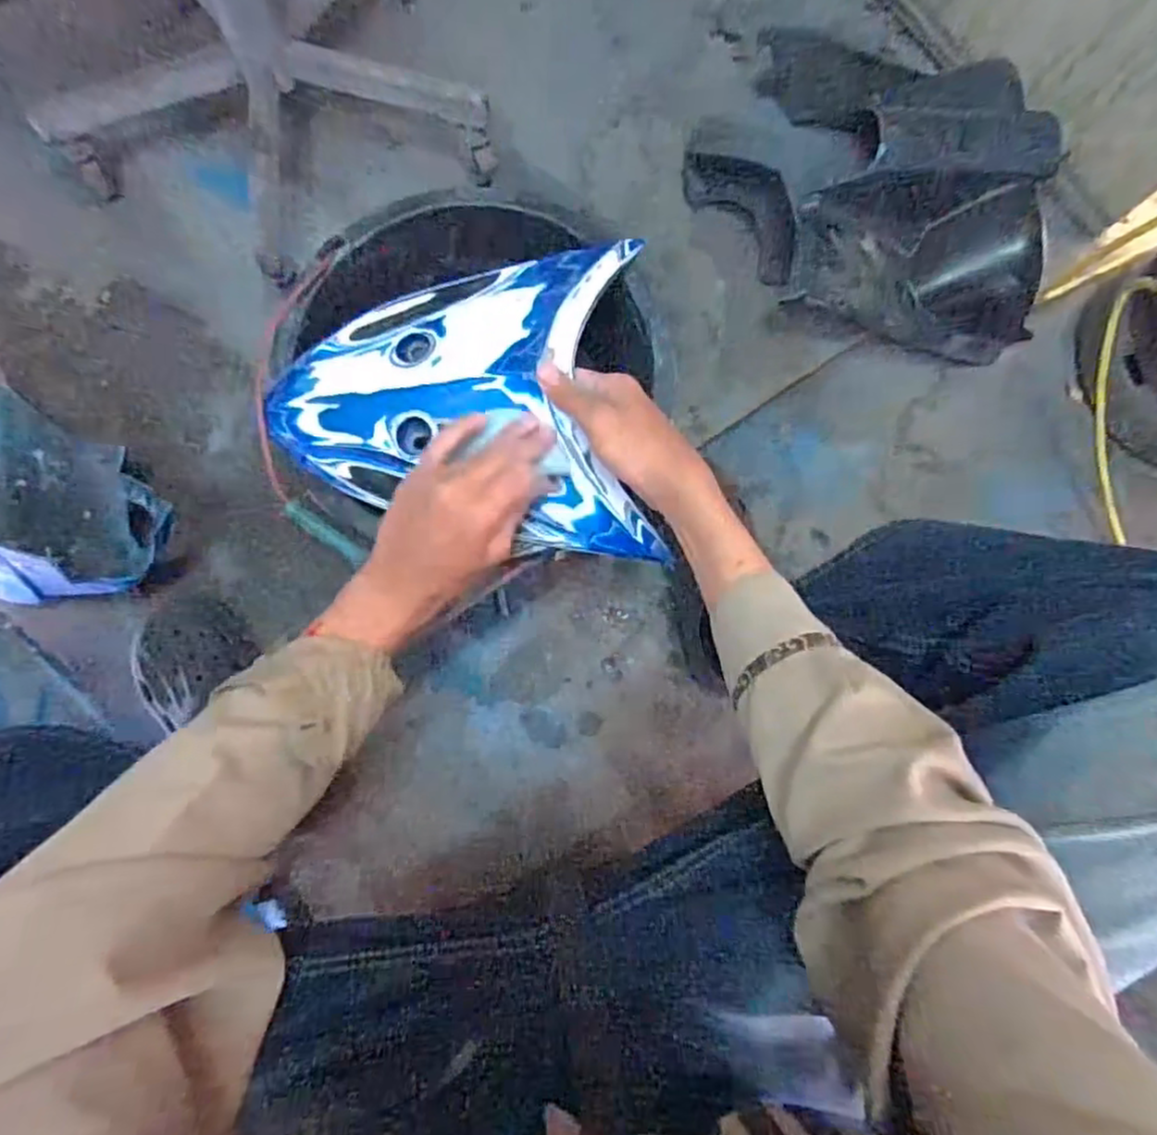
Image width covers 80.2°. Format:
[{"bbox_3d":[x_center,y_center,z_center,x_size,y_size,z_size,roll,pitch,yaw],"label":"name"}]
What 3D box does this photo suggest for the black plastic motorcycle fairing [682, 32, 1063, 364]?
[{"bbox_3d":[0.356,-0.451,0.817,0.443,0.115,0.320,22,81,2],"label":"black plastic motorcycle fairing"}]

